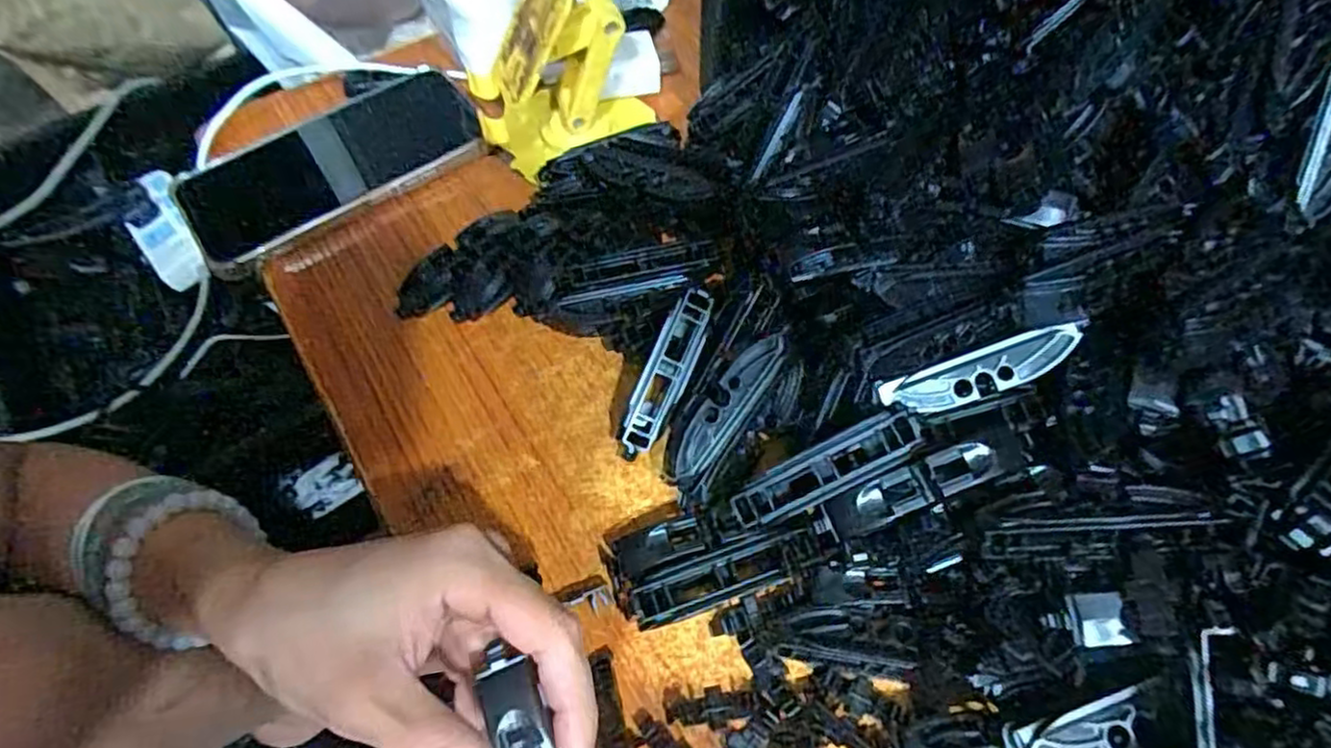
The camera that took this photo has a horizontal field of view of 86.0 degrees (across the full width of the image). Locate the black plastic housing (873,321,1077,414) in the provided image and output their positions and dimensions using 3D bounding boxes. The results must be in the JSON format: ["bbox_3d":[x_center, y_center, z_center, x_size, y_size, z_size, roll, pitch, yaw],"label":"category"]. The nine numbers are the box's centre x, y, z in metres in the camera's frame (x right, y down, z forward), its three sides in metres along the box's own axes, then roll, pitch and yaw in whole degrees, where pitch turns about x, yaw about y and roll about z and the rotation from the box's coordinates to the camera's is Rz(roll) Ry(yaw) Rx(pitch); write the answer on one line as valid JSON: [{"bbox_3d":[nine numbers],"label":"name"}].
[{"bbox_3d":[0.121,0.000,0.275,0.073,0.009,0.019,-20,97,12],"label":"black plastic housing"}]

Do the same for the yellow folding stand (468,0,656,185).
[{"bbox_3d":[-0.058,-0.165,0.390,0.099,0.102,0.067,-10,59,-5],"label":"yellow folding stand"}]

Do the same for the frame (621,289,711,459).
[{"bbox_3d":[0.000,0.000,0.315,0.018,0.011,0.079,23,86,15],"label":"frame"}]

